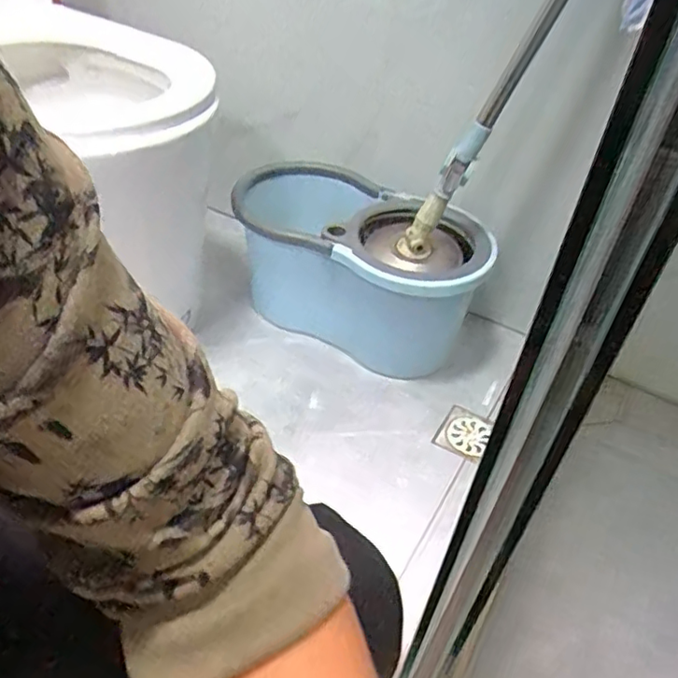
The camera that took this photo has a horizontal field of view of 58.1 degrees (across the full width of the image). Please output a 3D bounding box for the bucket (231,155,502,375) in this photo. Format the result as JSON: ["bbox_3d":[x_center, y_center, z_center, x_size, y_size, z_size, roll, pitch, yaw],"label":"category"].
[{"bbox_3d":[0.043,-0.107,1.063,0.393,0.245,0.230,30,47,25],"label":"bucket"}]

